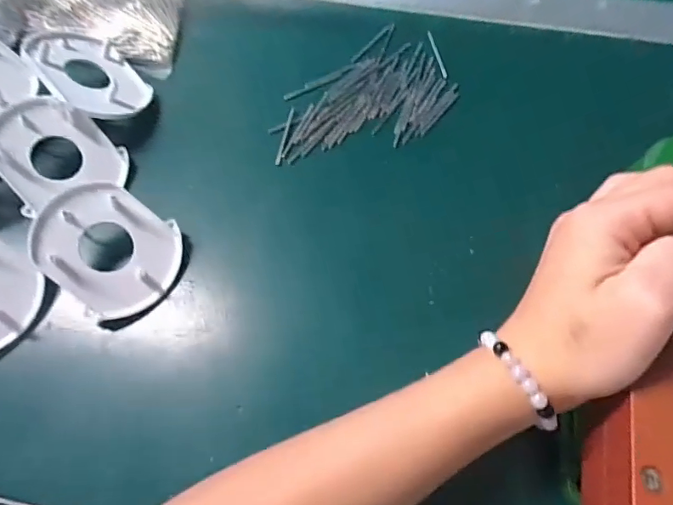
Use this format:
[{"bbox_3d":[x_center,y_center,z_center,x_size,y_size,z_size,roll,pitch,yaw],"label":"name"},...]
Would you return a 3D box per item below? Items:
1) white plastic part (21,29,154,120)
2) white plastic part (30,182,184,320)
[{"bbox_3d":[-0.151,-0.112,0.312,0.071,0.006,0.059,47,40,6],"label":"white plastic part"},{"bbox_3d":[-0.119,-0.003,0.264,0.060,0.008,0.070,-45,103,-18],"label":"white plastic part"}]

